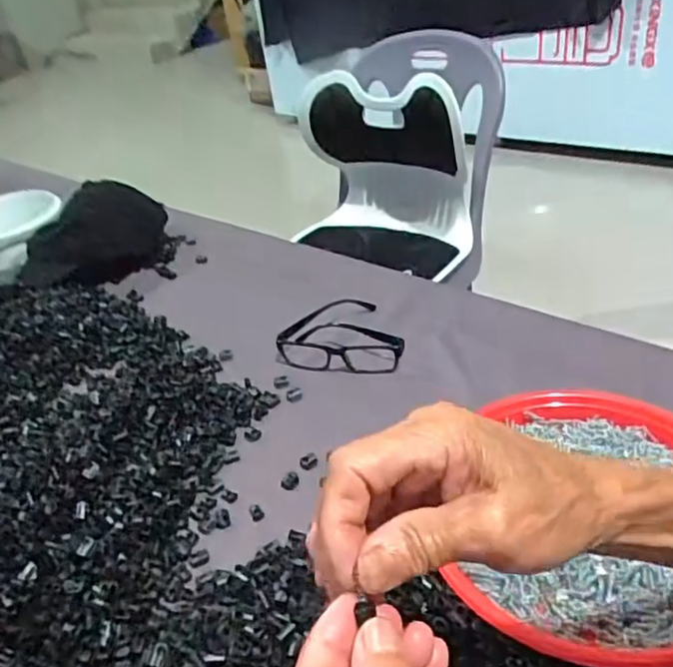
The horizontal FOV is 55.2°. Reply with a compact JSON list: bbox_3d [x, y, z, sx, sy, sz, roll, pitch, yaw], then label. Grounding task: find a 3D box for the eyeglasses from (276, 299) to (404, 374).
[{"bbox_3d":[0.009,-0.006,0.713,0.136,0.032,0.120,1,36,11],"label":"eyeglasses"}]

